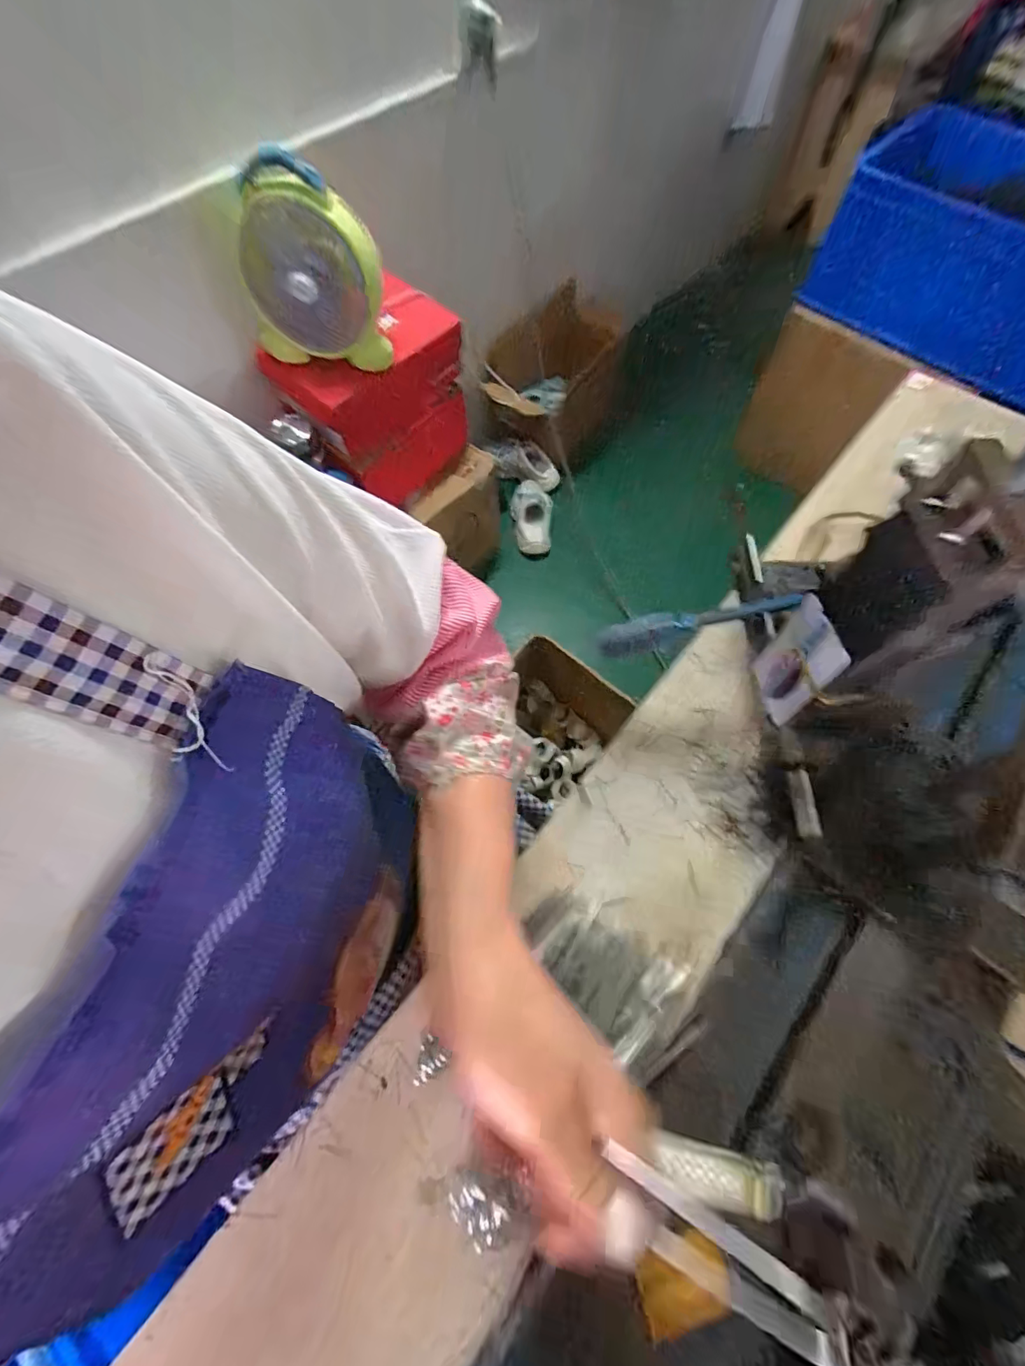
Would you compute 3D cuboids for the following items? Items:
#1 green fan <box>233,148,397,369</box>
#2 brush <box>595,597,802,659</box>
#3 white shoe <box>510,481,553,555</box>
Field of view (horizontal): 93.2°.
[{"bbox_3d":[-0.321,-0.656,0.775,0.231,0.245,0.068,7,66,3],"label":"green fan"},{"bbox_3d":[0.148,-0.047,0.394,0.152,0.038,0.025,-9,66,-4],"label":"brush"},{"bbox_3d":[0.055,-0.483,1.389,0.112,0.090,0.222,-4,66,-2],"label":"white shoe"}]

